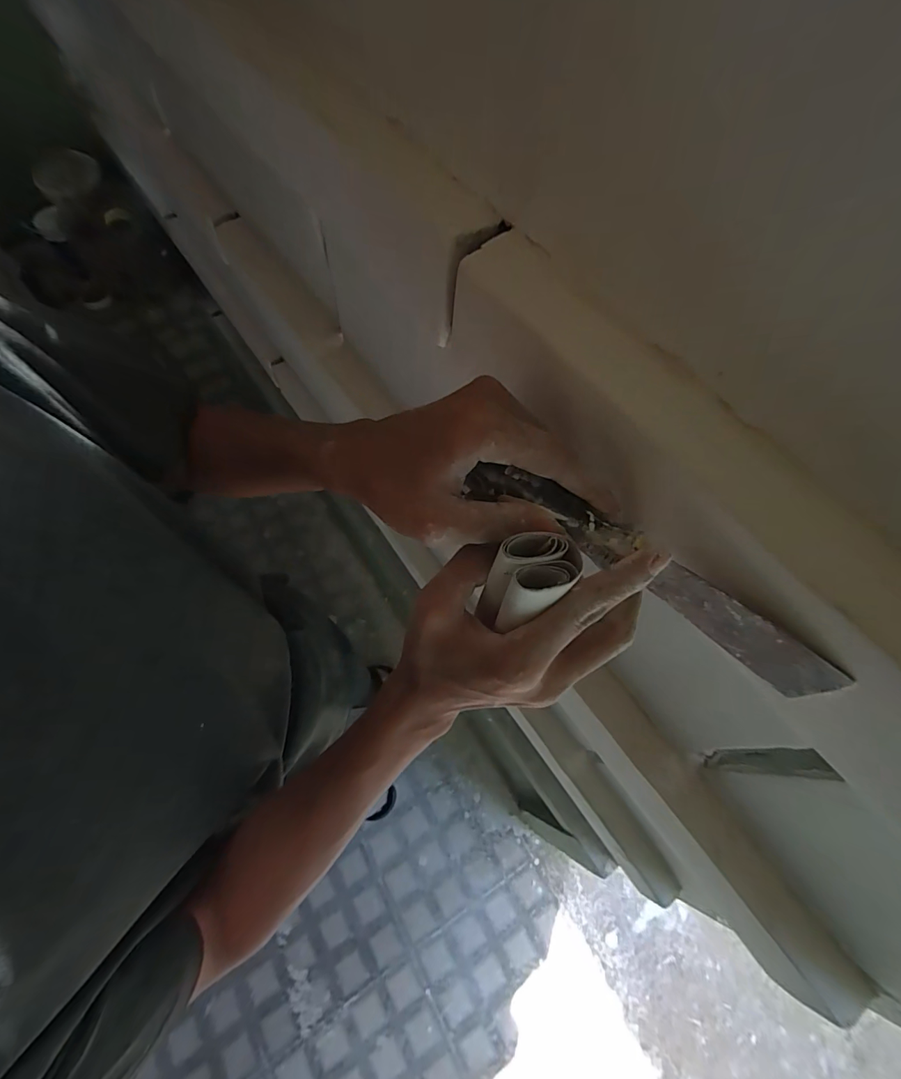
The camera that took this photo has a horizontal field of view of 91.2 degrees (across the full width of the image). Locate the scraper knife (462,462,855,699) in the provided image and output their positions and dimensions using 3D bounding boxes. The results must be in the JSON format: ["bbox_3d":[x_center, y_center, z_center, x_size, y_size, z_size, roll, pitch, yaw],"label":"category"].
[{"bbox_3d":[0.086,0.011,0.207,0.176,0.033,0.016,34,68,12],"label":"scraper knife"}]

